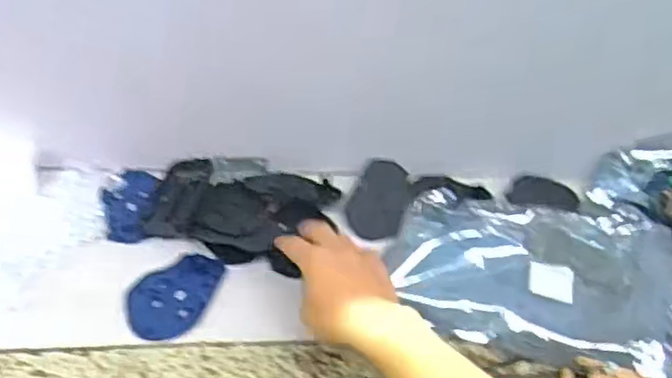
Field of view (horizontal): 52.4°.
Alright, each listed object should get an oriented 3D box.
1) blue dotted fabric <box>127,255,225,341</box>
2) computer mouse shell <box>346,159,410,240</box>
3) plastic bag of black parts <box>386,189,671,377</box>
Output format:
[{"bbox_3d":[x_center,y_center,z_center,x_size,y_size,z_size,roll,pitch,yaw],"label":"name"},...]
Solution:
[{"bbox_3d":[-0.152,0.098,0.638,0.070,0.010,0.109,20,40,5],"label":"blue dotted fabric"},{"bbox_3d":[0.050,0.010,0.766,0.060,0.021,0.115,19,40,4],"label":"computer mouse shell"},{"bbox_3d":[0.200,0.075,0.684,0.270,0.024,0.212,19,40,3],"label":"plastic bag of black parts"}]

